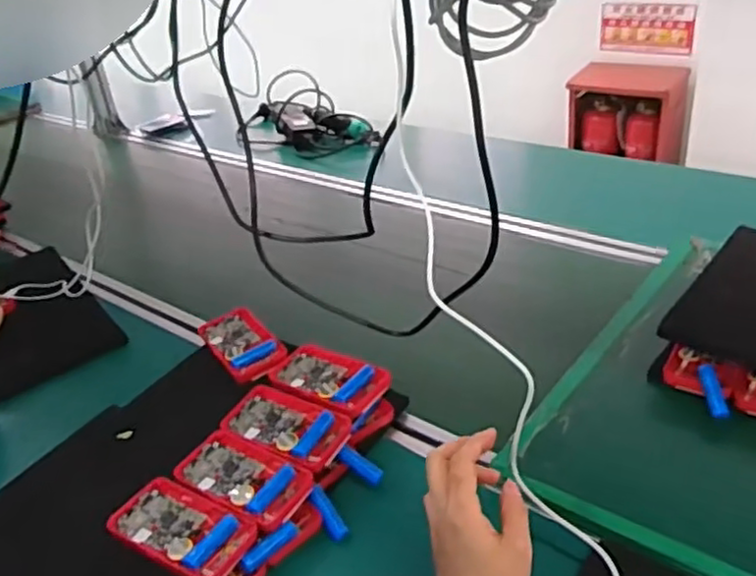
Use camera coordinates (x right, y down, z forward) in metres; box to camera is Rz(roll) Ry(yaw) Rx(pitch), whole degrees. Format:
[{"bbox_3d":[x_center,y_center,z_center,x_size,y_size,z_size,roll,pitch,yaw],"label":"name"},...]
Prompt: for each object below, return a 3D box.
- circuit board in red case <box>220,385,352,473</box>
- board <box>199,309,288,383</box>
[{"bbox_3d":[-0.090,0.125,0.650,0.124,0.015,0.068,18,39,33],"label":"circuit board in red case"},{"bbox_3d":[-0.151,0.061,0.774,0.068,0.013,0.124,-22,35,-23],"label":"board"}]

